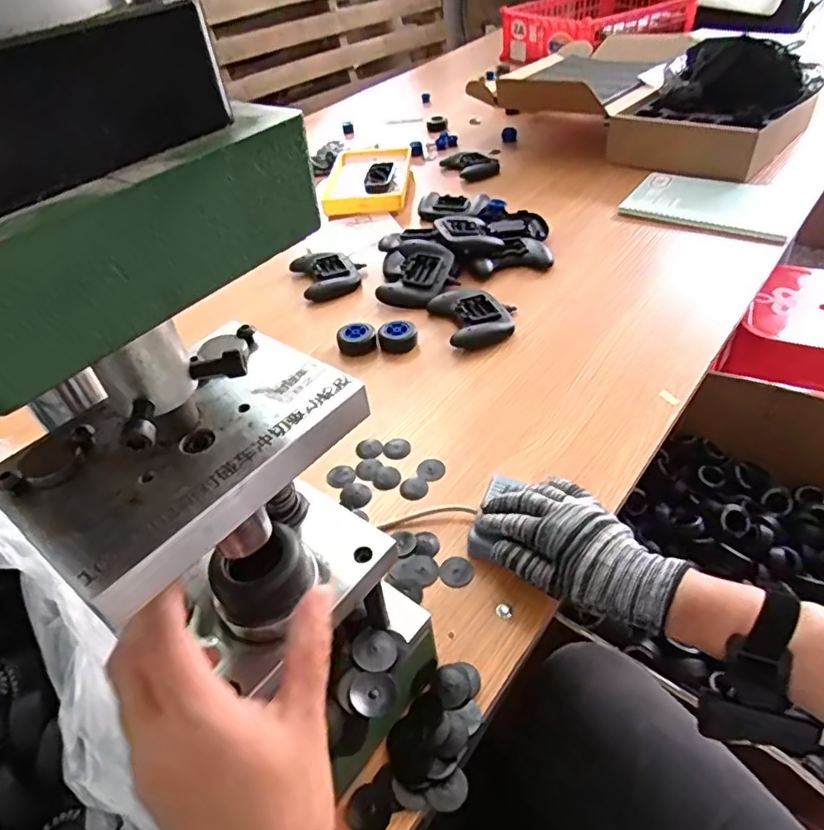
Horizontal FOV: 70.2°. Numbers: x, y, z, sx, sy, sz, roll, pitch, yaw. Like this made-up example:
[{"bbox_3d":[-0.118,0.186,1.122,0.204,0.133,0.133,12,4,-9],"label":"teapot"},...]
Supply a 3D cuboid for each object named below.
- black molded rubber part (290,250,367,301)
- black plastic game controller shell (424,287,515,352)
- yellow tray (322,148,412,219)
[{"bbox_3d":[-0.135,-0.236,0.954,0.109,0.026,0.119,-20,45,-14],"label":"black molded rubber part"},{"bbox_3d":[0.091,-0.140,0.825,0.108,0.025,0.122,-14,43,-8],"label":"black plastic game controller shell"},{"bbox_3d":[-0.088,-0.478,1.200,0.156,0.049,0.269,0,43,7],"label":"yellow tray"}]

